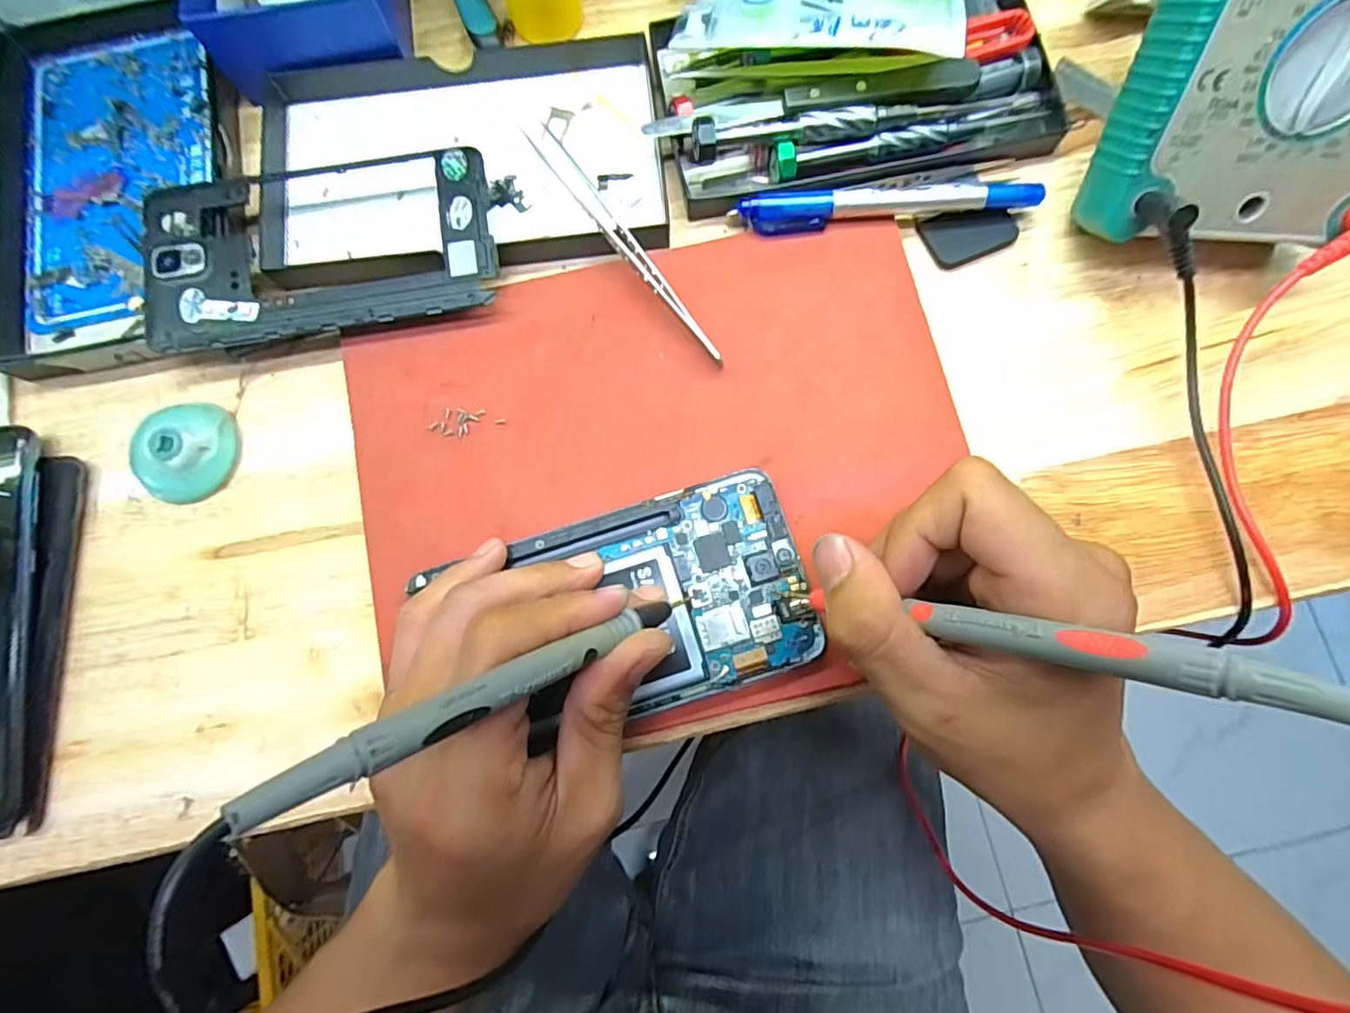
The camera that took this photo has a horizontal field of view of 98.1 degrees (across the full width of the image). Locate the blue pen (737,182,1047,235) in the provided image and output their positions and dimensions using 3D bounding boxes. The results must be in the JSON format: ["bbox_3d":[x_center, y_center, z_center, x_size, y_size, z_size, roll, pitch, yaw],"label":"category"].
[{"bbox_3d":[0.093,-0.129,0.255,0.129,0.014,0.014,-3,81,0],"label":"blue pen"}]

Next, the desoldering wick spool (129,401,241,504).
[{"bbox_3d":[-0.206,-0.023,0.246,0.038,0.013,0.038,-12,81,-1],"label":"desoldering wick spool"}]

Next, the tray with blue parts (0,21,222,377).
[{"bbox_3d":[-0.259,-0.147,0.265,0.102,0.016,0.172,-11,81,-1],"label":"tray with blue parts"}]

